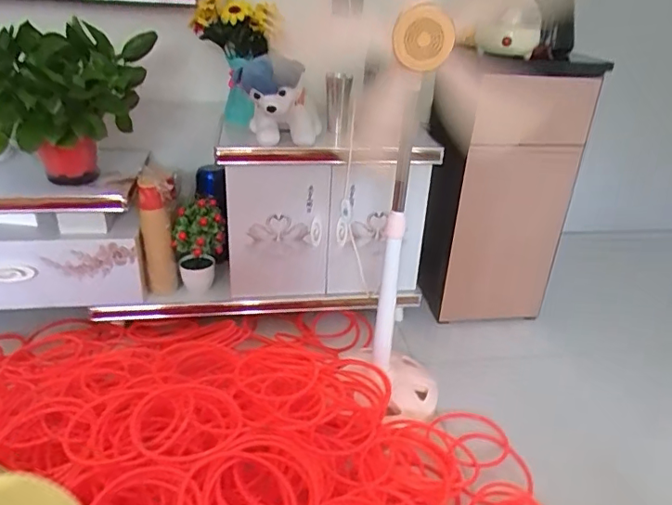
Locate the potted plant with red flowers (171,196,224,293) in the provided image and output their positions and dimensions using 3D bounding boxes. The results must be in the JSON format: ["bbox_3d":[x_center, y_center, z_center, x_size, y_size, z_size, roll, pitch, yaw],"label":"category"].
[{"bbox_3d":[-0.348,-0.011,1.339,0.126,0.238,0.098,-4,28,-14],"label":"potted plant with red flowers"}]

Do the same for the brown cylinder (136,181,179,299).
[{"bbox_3d":[-0.447,-0.025,1.322,0.074,0.314,0.059,-6,29,-18],"label":"brown cylinder"}]

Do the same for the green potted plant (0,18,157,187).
[{"bbox_3d":[-0.572,-0.308,1.149,0.294,0.304,0.295,4,28,0],"label":"green potted plant"}]

